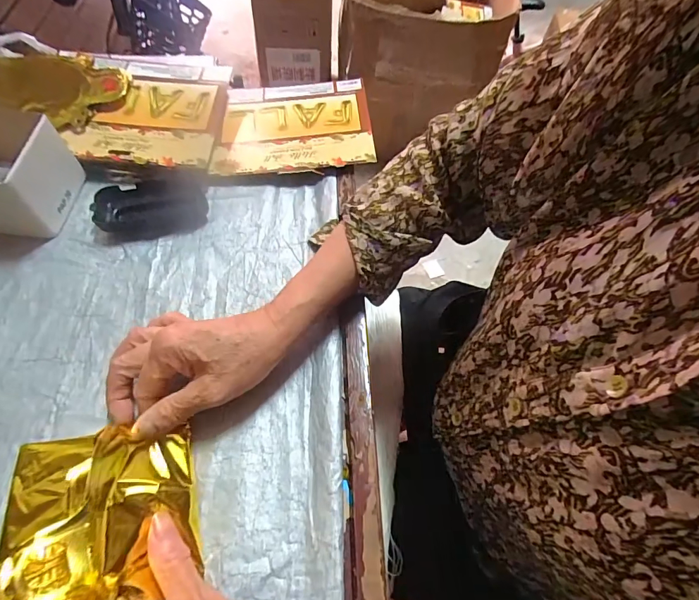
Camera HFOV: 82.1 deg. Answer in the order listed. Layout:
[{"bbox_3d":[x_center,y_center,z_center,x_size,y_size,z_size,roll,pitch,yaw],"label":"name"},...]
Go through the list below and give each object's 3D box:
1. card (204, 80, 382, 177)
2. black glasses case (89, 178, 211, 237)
[{"bbox_3d":[-0.067,-0.217,0.495,0.181,0.010,0.154,-6,61,-1],"label":"card"},{"bbox_3d":[-0.210,-0.100,0.430,0.106,0.027,0.059,-2,59,-6],"label":"black glasses case"}]

